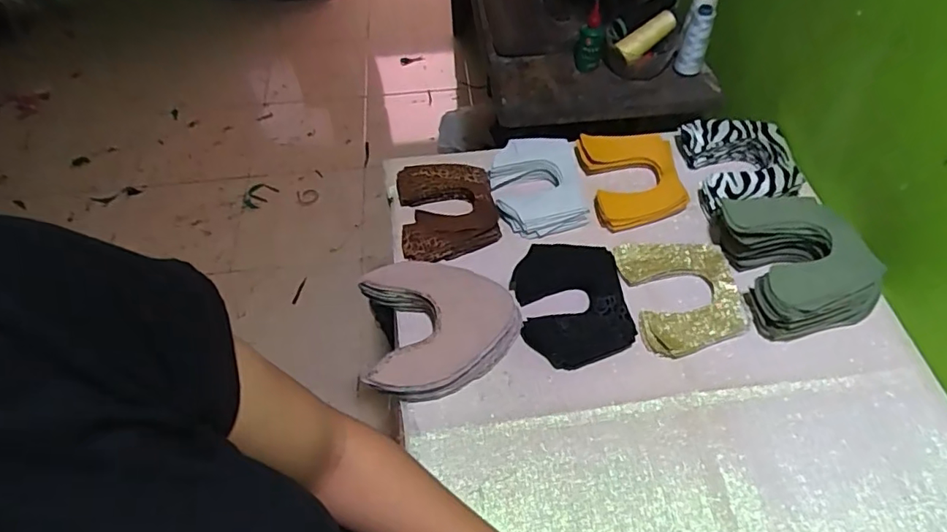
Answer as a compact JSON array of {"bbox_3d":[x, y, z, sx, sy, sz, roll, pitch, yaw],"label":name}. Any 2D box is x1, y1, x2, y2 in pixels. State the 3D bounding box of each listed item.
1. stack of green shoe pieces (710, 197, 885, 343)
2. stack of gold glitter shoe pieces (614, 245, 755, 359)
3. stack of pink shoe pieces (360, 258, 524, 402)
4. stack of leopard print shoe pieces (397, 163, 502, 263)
[{"bbox_3d":[0.387,-0.012,0.666,0.149,0.068,0.179,-13,53,-6],"label":"stack of green shoe pieces"},{"bbox_3d":[0.258,0.034,0.671,0.131,0.023,0.151,-7,52,-2],"label":"stack of gold glitter shoe pieces"},{"bbox_3d":[-0.035,0.070,0.639,0.170,0.059,0.165,-7,52,-2],"label":"stack of pink shoe pieces"},{"bbox_3d":[-0.037,-0.083,0.761,0.130,0.029,0.161,-9,52,-3],"label":"stack of leopard print shoe pieces"}]

